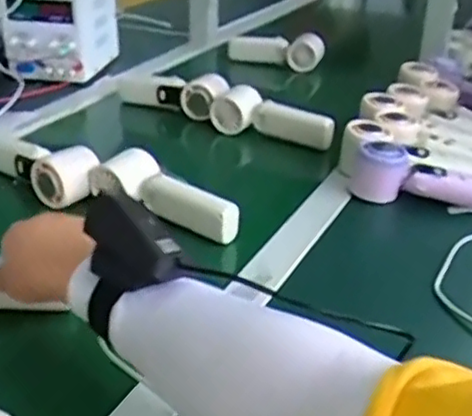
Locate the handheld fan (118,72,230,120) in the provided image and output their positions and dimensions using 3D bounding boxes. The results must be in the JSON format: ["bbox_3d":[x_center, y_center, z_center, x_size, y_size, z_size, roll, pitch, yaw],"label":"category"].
[{"bbox_3d":[-0.089,-0.180,1.031,0.180,0.049,0.064,22,34,30],"label":"handheld fan"}]

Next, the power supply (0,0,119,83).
[{"bbox_3d":[-0.294,-0.319,1.142,0.145,0.156,0.168,6,29,6],"label":"power supply"}]

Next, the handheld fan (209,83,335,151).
[{"bbox_3d":[0.045,-0.119,0.918,0.182,0.052,0.044,25,36,35],"label":"handheld fan"}]

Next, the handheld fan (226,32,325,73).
[{"bbox_3d":[0.073,-0.299,1.267,0.180,0.073,0.042,11,30,15],"label":"handheld fan"}]

